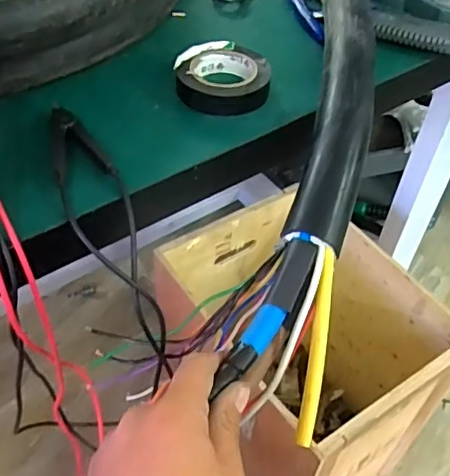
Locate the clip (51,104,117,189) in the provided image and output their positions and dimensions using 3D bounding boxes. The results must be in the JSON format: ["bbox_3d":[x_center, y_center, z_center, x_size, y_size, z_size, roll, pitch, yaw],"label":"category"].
[{"bbox_3d":[-0.104,-0.065,0.378,0.037,0.009,0.081,-17,51,-18],"label":"clip"}]

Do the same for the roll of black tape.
[{"bbox_3d":[-0.001,-0.124,0.434,0.069,0.022,0.069,2,47,-2],"label":"roll of black tape"}]

